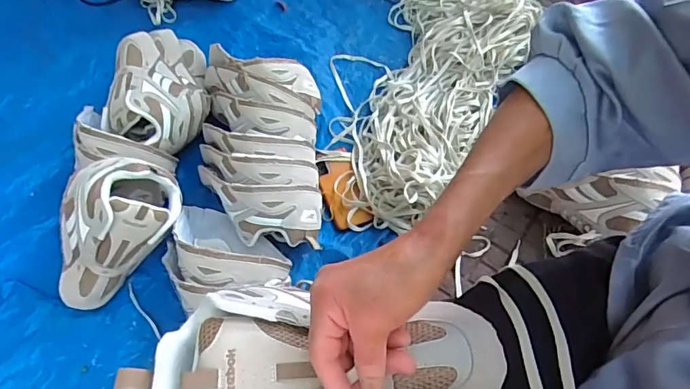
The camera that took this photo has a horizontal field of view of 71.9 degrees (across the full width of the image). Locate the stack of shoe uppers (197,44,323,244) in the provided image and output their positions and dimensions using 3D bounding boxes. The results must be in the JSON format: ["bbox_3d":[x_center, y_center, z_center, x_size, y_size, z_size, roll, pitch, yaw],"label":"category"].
[{"bbox_3d":[-0.152,-0.107,0.803,0.218,0.131,0.383,-1,60,1],"label":"stack of shoe uppers"}]

